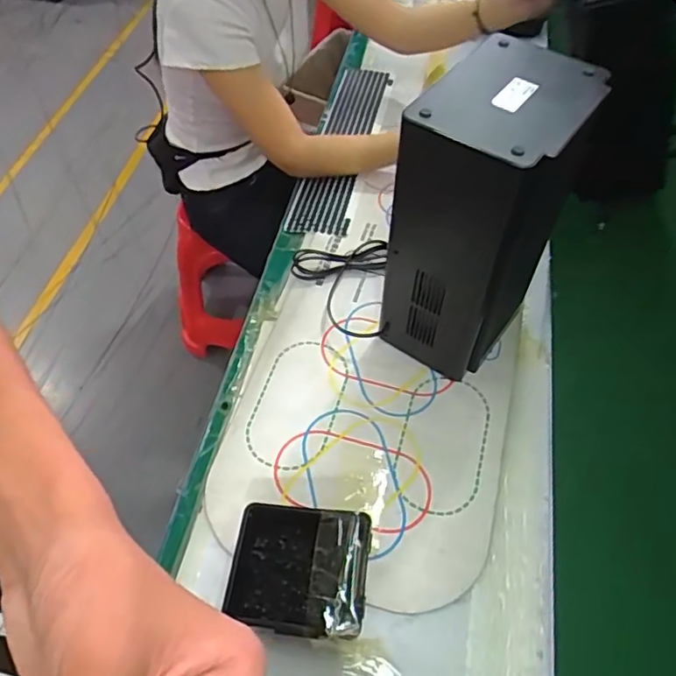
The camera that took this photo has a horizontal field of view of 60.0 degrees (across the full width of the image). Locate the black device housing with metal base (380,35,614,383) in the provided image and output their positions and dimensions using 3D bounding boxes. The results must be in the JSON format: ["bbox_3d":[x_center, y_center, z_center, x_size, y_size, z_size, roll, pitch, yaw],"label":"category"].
[{"bbox_3d":[0.160,-0.125,0.682,0.147,0.366,0.174,32,59,17],"label":"black device housing with metal base"}]

